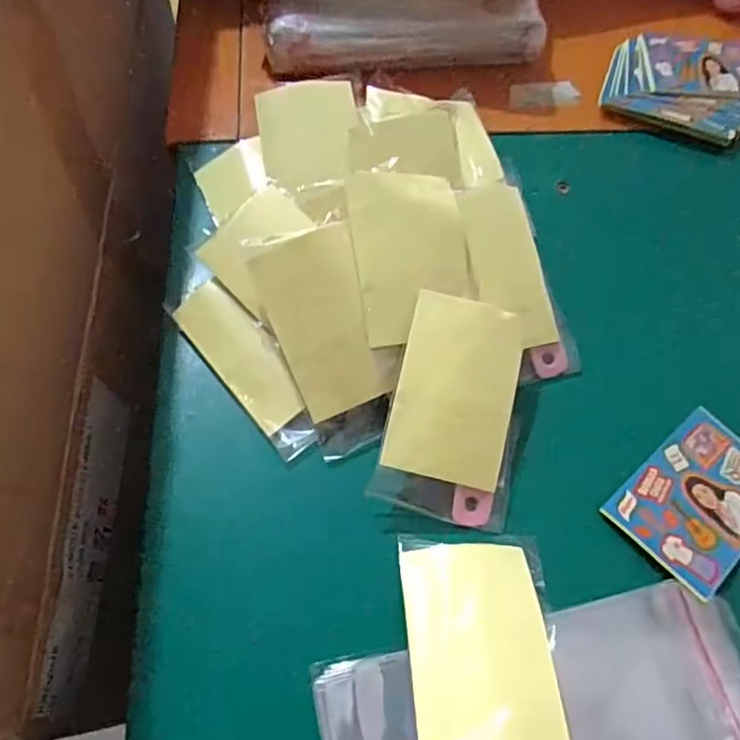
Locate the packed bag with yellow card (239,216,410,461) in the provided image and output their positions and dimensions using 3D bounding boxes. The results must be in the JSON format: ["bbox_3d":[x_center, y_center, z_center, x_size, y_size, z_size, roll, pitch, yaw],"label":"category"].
[{"bbox_3d":[-0.020,-0.017,0.324,0.054,0.012,0.118,-20,92,-10],"label":"packed bag with yellow card"}]

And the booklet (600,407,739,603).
[{"bbox_3d":[0.171,0.065,0.321,0.095,0.004,0.060,-35,65,-24],"label":"booklet"}]

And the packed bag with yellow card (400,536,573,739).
[{"bbox_3d":[0.050,0.135,0.258,0.065,0.010,0.136,1,51,-1],"label":"packed bag with yellow card"}]

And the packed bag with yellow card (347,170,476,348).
[{"bbox_3d":[0.022,-0.061,0.330,0.060,0.007,0.090,-9,87,-9],"label":"packed bag with yellow card"}]

